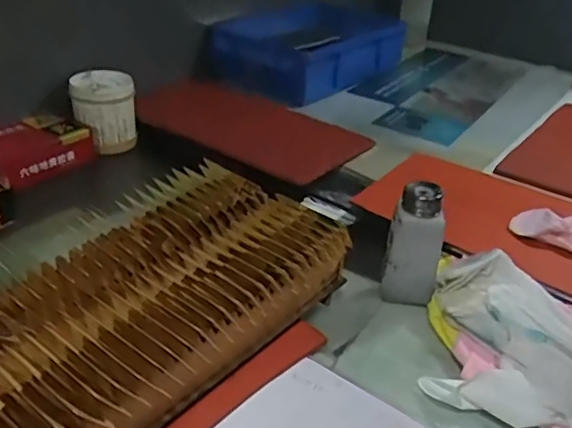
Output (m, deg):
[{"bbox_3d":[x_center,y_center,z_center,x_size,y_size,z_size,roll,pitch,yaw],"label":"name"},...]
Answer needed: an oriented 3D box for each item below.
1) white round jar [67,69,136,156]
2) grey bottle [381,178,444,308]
[{"bbox_3d":[-0.282,-0.161,0.890,0.094,0.104,0.092,-5,32,-16],"label":"white round jar"},{"bbox_3d":[0.133,0.035,0.592,0.053,0.131,0.039,10,31,8],"label":"grey bottle"}]

